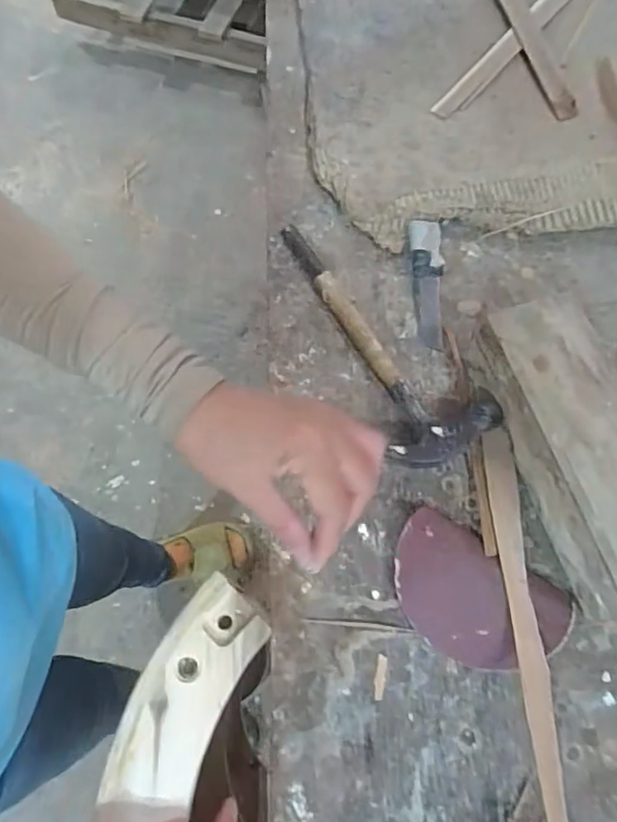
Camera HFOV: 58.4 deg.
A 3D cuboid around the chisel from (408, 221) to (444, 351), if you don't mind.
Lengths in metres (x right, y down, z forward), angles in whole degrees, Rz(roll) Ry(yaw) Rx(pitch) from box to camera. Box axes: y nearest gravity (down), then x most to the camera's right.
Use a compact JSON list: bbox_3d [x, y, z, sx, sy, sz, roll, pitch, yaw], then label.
[{"bbox_3d":[0.100,-0.106,0.455,0.025,0.018,0.112,-4,71,1],"label":"chisel"}]

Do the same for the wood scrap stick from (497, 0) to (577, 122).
[{"bbox_3d":[0.218,-0.353,0.532,0.027,0.013,0.179,-15,71,-3],"label":"wood scrap stick"}]

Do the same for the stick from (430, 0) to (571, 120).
[{"bbox_3d":[0.196,-0.358,0.541,0.027,0.008,0.223,39,77,14],"label":"stick"}]

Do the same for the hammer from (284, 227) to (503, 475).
[{"bbox_3d":[0.060,-0.068,0.438,0.088,0.023,0.233,-24,72,-6],"label":"hammer"}]

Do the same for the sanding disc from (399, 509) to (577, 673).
[{"bbox_3d":[0.110,0.126,0.370,0.117,0.015,0.078,32,75,13],"label":"sanding disc"}]

